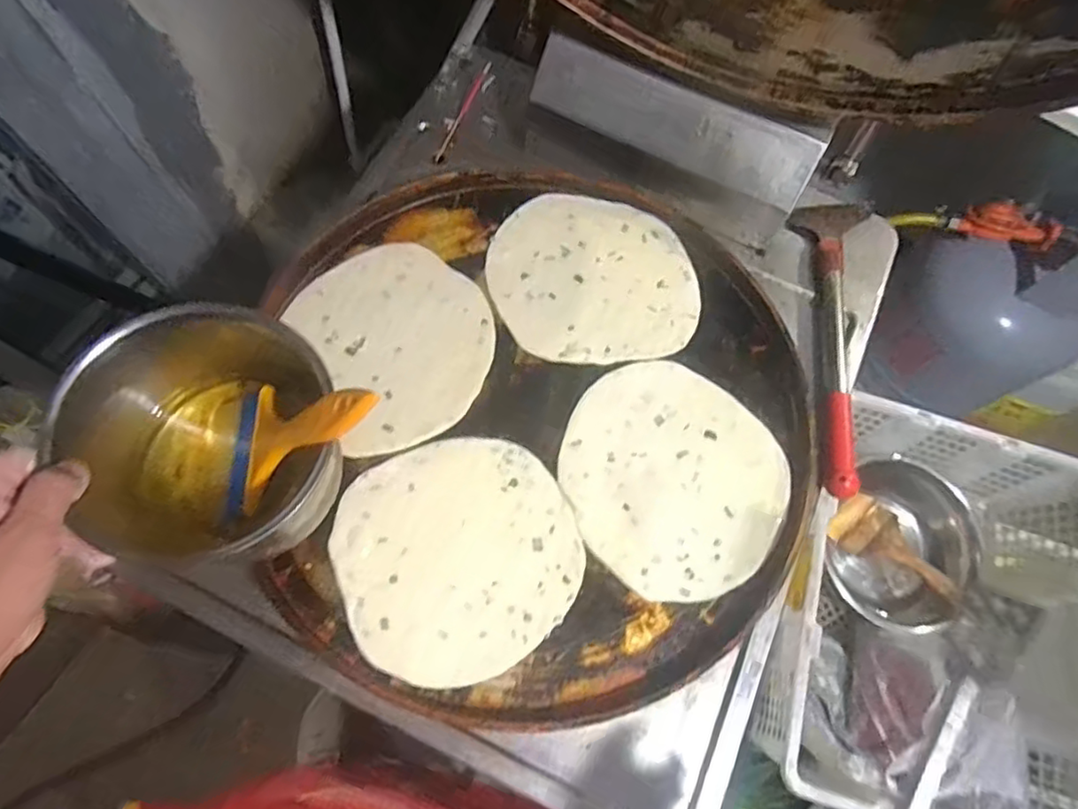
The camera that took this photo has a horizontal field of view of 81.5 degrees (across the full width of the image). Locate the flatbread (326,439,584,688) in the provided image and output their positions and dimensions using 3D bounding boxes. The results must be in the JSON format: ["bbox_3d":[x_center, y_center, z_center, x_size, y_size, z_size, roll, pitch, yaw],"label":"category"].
[{"bbox_3d":[-0.074,0.139,0.589,0.214,0.007,0.218,2,67,-5],"label":"flatbread"}]

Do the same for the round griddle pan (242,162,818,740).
[{"bbox_3d":[-0.001,0.008,0.634,0.525,0.035,0.558,1,69,-2],"label":"round griddle pan"}]

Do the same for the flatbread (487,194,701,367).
[{"bbox_3d":[0.058,-0.141,0.685,0.213,0.005,0.202,-7,73,-4],"label":"flatbread"}]

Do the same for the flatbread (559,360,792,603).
[{"bbox_3d":[0.128,0.070,0.624,0.223,0.009,0.210,1,69,-2],"label":"flatbread"}]

